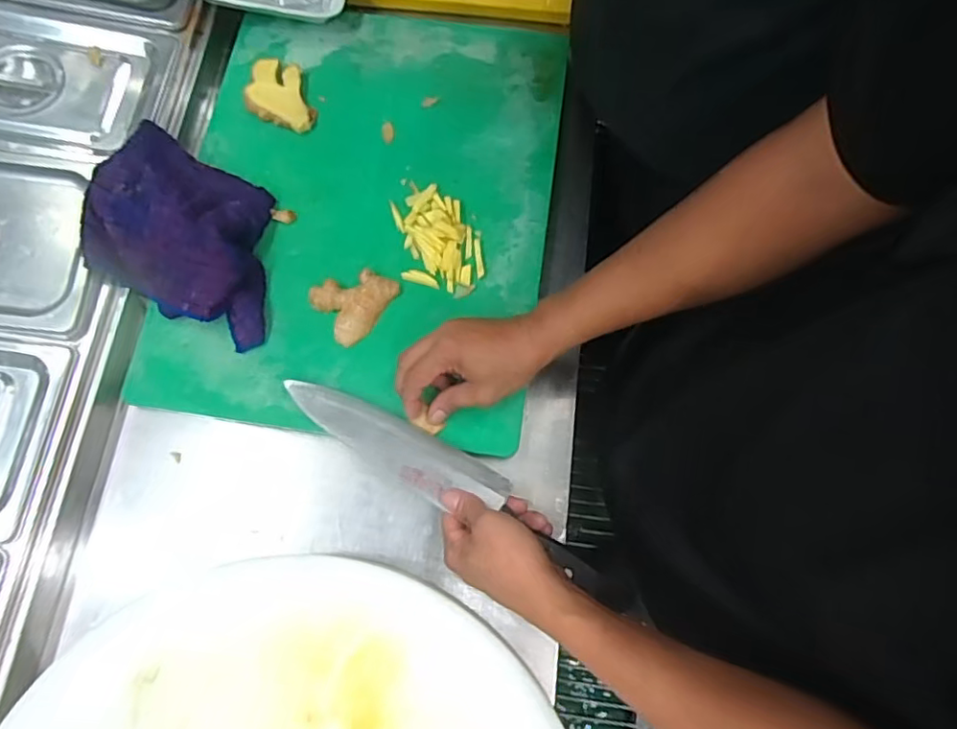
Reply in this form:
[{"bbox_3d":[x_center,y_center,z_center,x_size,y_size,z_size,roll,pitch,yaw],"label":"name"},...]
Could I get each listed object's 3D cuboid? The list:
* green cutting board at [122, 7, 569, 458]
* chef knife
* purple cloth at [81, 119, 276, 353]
[{"bbox_3d":[-0.106,-0.154,0.568,0.339,0.017,0.442,8,75,2],"label":"green cutting board"},{"bbox_3d":[-0.021,0.093,0.486,0.303,0.028,0.046,29,72,11],"label":"chef knife"},{"bbox_3d":[-0.250,-0.117,0.529,0.176,0.059,0.143,25,75,7],"label":"purple cloth"}]

